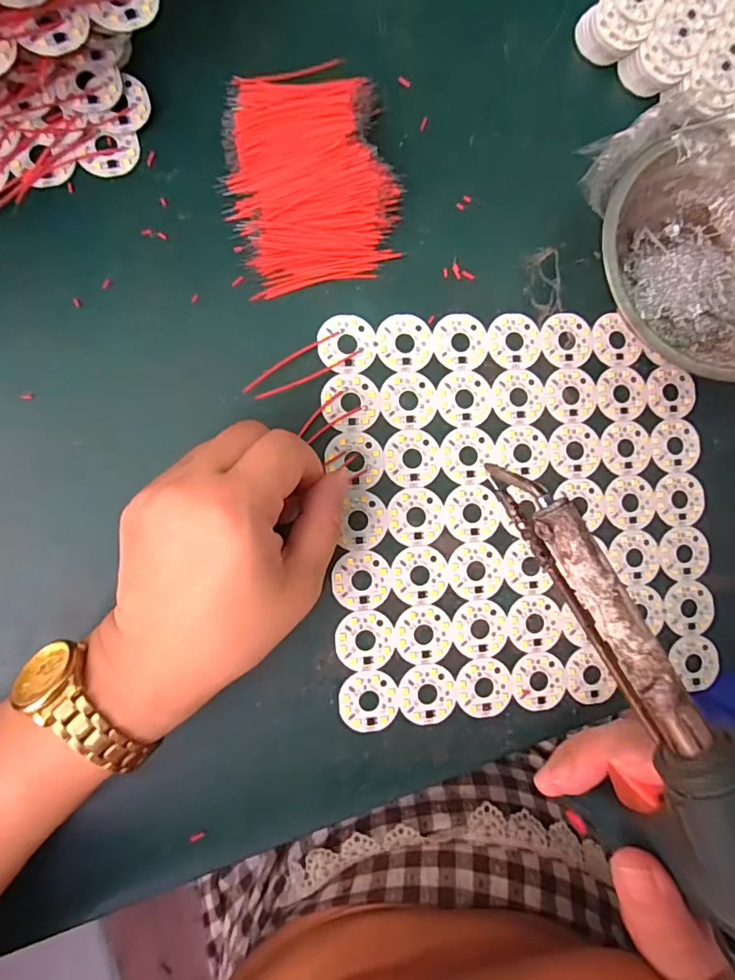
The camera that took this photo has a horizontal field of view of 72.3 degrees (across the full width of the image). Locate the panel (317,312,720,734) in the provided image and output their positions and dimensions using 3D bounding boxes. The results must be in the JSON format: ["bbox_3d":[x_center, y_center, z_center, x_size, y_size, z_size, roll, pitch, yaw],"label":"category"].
[{"bbox_3d":[0.086,0.010,0.274,0.209,0.004,0.207,-3,89,-8],"label":"panel"}]

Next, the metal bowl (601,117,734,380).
[{"bbox_3d":[0.180,-0.119,0.269,0.124,0.047,0.124,0,88,-8],"label":"metal bowl"}]

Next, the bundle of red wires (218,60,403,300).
[{"bbox_3d":[-0.029,-0.165,0.255,0.084,0.021,0.115,-13,90,-8],"label":"bundle of red wires"}]

